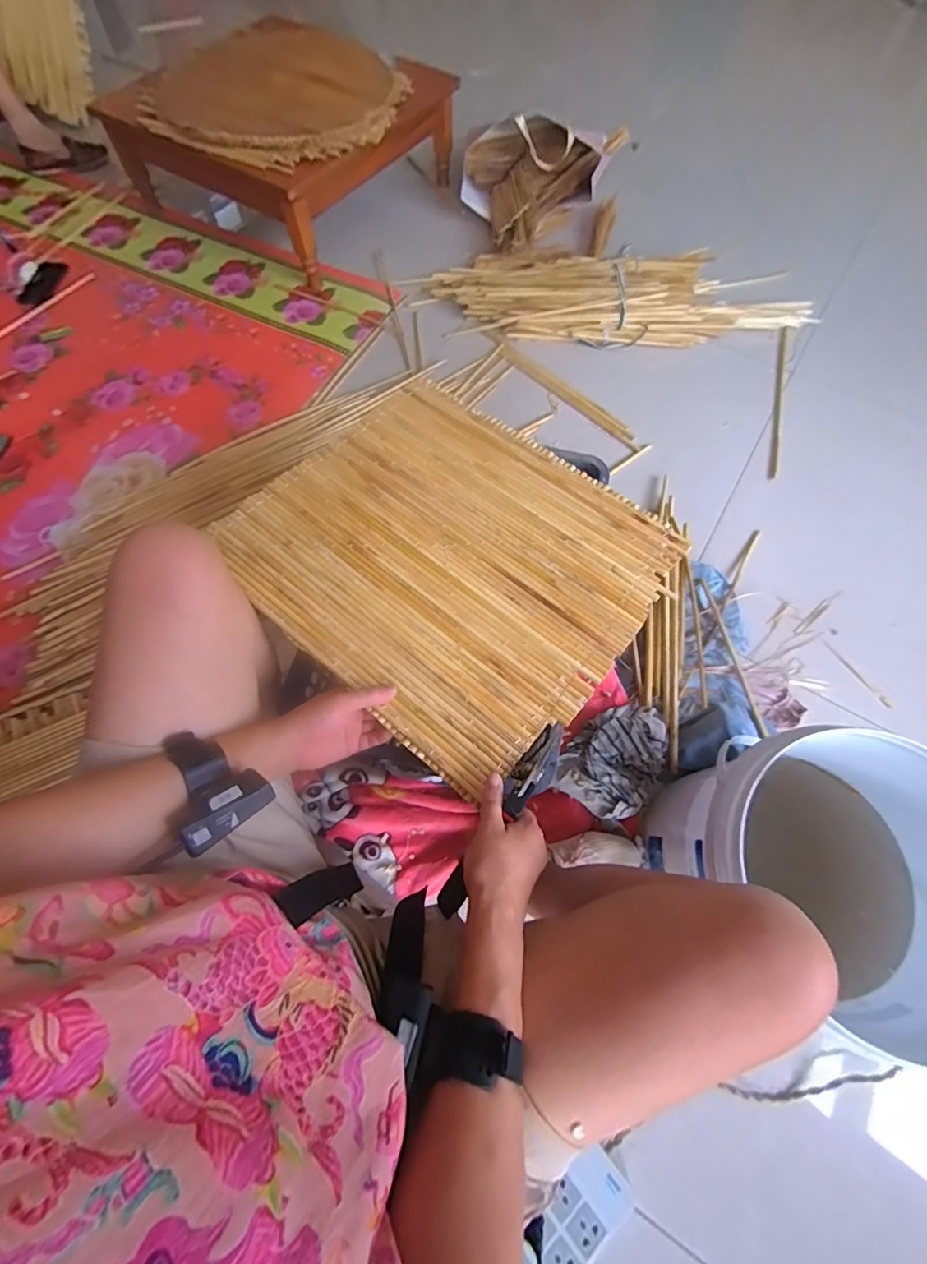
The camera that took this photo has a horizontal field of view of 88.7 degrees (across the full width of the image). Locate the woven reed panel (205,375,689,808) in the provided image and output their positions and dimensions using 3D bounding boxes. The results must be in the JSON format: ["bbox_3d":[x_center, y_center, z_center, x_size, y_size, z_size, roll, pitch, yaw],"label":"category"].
[{"bbox_3d":[-0.012,-0.107,0.607,0.478,0.010,0.433,39,68,14],"label":"woven reed panel"}]

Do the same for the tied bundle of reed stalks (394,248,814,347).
[{"bbox_3d":[0.388,-0.890,1.239,1.040,0.085,0.299,2,66,2],"label":"tied bundle of reed stalks"}]

